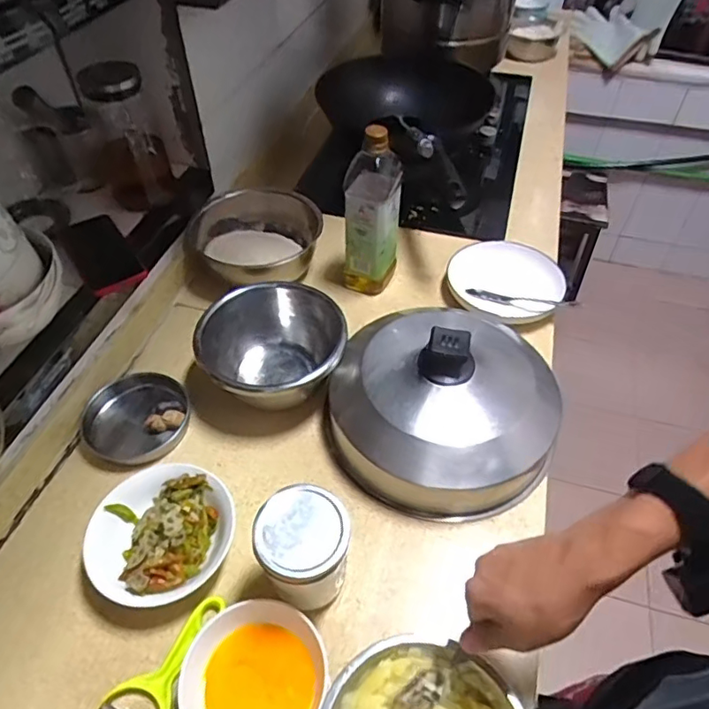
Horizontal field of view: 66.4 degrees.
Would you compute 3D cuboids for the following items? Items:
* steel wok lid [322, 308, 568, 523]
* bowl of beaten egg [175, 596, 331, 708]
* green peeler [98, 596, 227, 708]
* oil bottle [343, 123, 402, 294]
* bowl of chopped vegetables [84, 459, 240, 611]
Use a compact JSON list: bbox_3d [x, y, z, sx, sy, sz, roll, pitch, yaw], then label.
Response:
[{"bbox_3d":[0.109,0.042,0.666,0.278,0.135,0.264,0,49,0],"label":"steel wok lid"},{"bbox_3d":[-0.088,0.295,0.490,0.124,0.066,0.123,-5,49,-5],"label":"bowl of beaten egg"},{"bbox_3d":[-0.176,0.298,0.521,0.065,0.016,0.137,23,52,19],"label":"green peeler"},{"bbox_3d":[0.026,-0.213,0.818,0.073,0.254,0.085,13,50,11],"label":"oil bottle"},{"bbox_3d":[-0.209,0.196,0.588,0.139,0.053,0.146,0,49,0],"label":"bowl of chopped vegetables"}]

